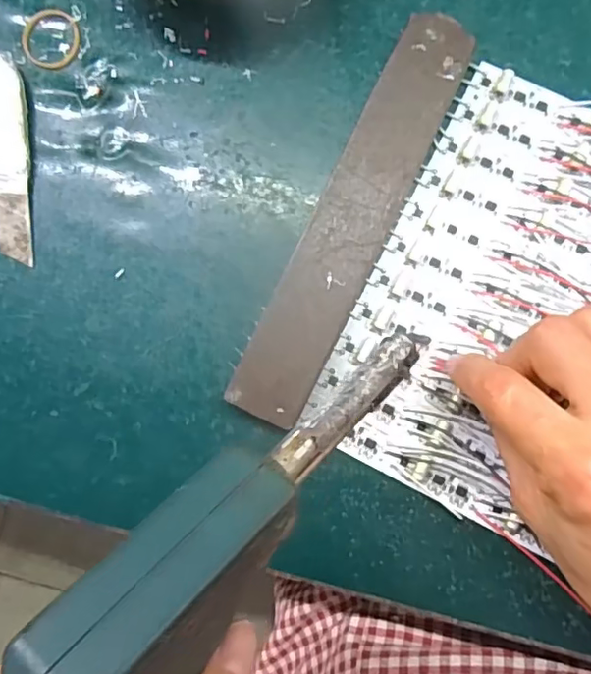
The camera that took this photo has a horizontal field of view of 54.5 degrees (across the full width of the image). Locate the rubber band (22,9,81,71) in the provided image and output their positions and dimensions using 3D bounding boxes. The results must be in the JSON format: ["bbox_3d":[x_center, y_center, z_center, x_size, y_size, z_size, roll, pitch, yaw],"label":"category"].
[{"bbox_3d":[-0.125,-0.152,0.293,0.031,0.004,0.031,0,85,3],"label":"rubber band"}]

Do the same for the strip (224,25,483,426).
[{"bbox_3d":[0.028,-0.054,0.268,0.036,0.018,0.197,26,87,5],"label":"strip"}]

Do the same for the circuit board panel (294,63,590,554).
[{"bbox_3d":[0.147,0.005,0.262,0.230,0.008,0.195,26,87,5],"label":"circuit board panel"}]

